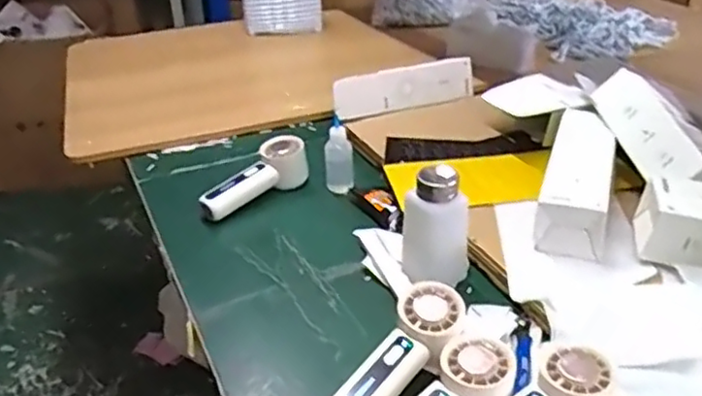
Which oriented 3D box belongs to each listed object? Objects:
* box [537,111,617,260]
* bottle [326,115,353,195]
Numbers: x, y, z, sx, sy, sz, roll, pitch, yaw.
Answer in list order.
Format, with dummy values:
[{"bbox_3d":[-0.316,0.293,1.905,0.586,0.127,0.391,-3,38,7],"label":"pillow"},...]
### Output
[{"bbox_3d":[0.258,-0.024,0.720,0.071,0.062,0.231,10,32,19],"label":"box"},{"bbox_3d":[-0.015,-0.053,0.823,0.028,0.094,0.030,-21,35,-30],"label":"bottle"}]

